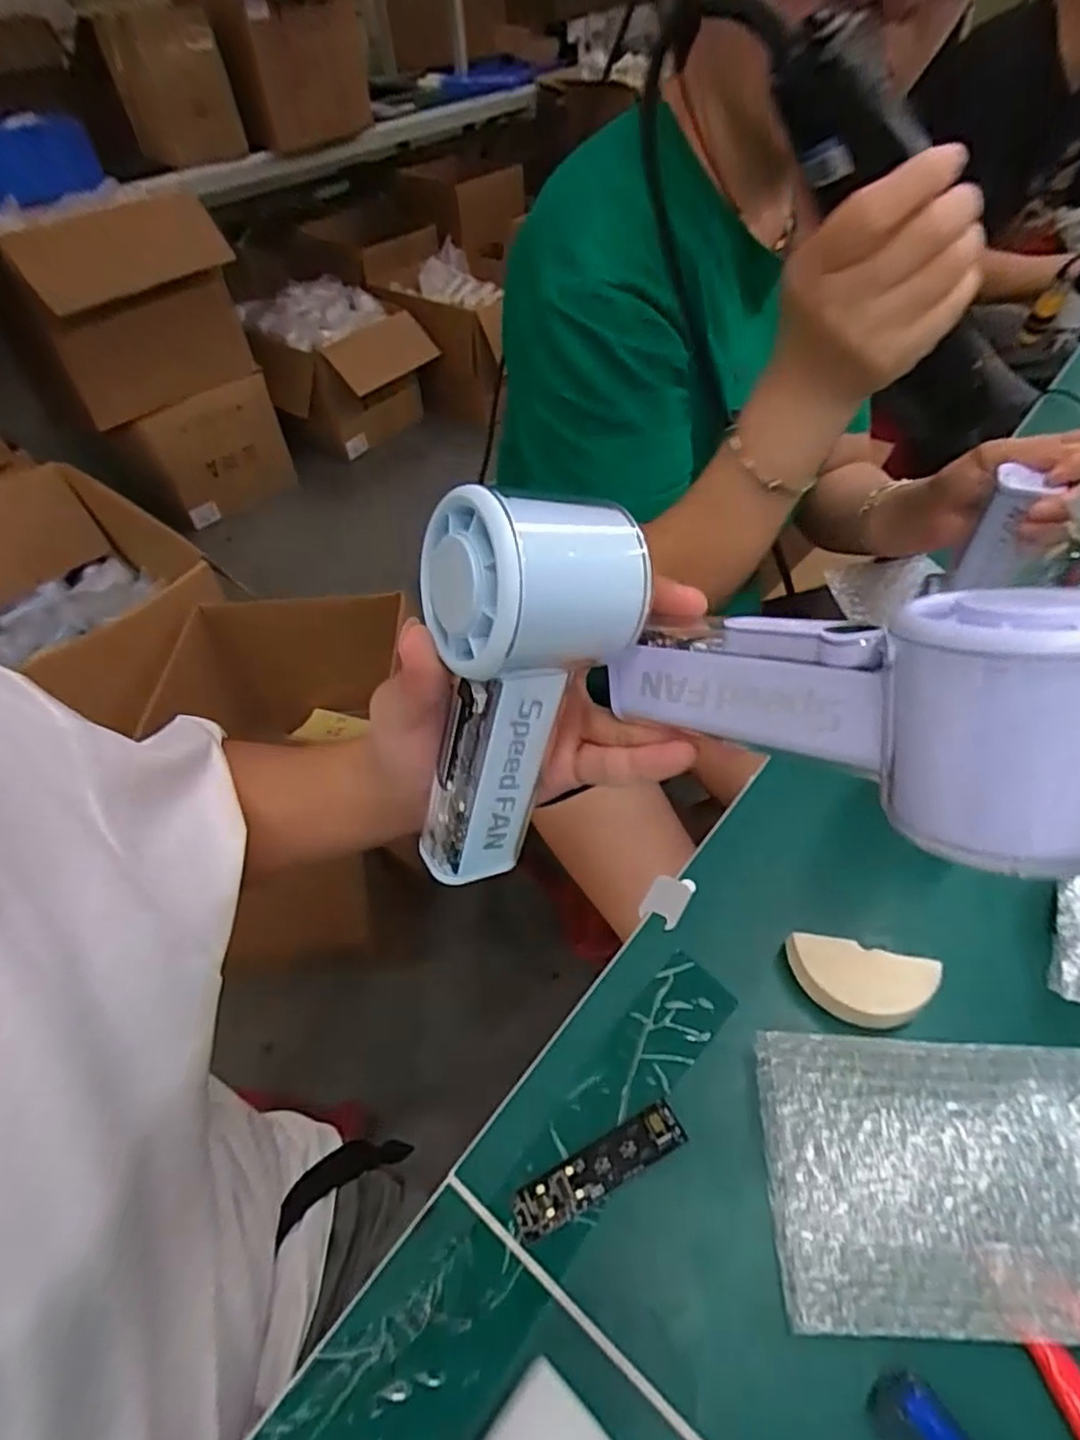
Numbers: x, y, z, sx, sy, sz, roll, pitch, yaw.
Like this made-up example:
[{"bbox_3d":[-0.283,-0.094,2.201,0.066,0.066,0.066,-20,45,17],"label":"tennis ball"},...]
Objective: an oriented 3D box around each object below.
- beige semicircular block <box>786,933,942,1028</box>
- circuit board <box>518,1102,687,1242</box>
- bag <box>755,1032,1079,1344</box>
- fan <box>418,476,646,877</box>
[{"bbox_3d":[0.175,0.144,0.373,0.074,0.021,0.036,13,51,15],"label":"beige semicircular block"},{"bbox_3d":[0.029,0.218,0.329,0.089,0.010,0.021,-23,51,-15],"label":"circuit board"},{"bbox_3d":[0.212,0.201,0.299,0.204,0.046,0.110,1,49,5],"label":"bag"},{"bbox_3d":[-0.013,-0.007,0.245,0.059,0.152,0.058,34,38,29],"label":"fan"}]

